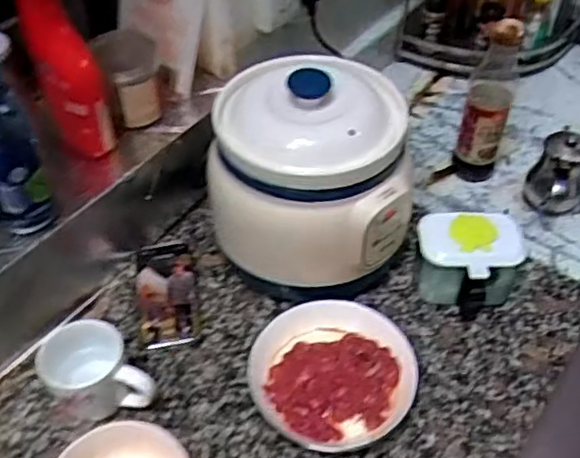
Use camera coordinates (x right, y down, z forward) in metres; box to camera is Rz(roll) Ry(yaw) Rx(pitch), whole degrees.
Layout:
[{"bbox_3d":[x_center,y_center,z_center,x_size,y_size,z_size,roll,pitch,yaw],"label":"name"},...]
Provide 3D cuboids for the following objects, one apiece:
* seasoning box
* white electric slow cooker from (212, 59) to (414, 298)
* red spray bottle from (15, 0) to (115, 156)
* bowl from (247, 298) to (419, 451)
[{"bbox_3d":[0.208,0.045,0.759,0.122,0.099,0.102,1,45,1],"label":"seasoning box"},{"bbox_3d":[0.020,-0.060,0.755,0.212,0.229,0.194,-3,46,-3],"label":"white electric slow cooker"},{"bbox_3d":[-0.243,-0.197,0.690,0.065,0.277,0.061,-16,48,-16],"label":"red spray bottle"},{"bbox_3d":[0.048,0.152,0.698,0.171,0.045,0.159,0,45,0],"label":"bowl"}]

